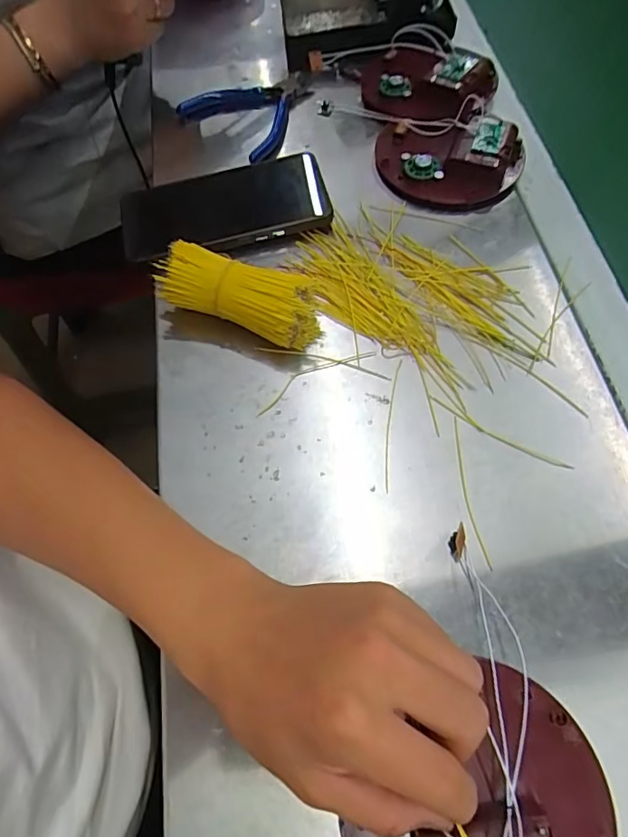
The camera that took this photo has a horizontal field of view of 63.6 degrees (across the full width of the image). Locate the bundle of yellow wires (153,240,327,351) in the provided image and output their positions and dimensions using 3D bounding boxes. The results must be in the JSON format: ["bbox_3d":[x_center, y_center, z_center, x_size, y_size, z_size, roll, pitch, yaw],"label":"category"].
[{"bbox_3d":[-0.053,-0.085,0.353,0.115,0.037,0.042,17,67,10],"label":"bundle of yellow wires"}]

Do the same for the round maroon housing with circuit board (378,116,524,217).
[{"bbox_3d":[0.109,-0.206,0.402,0.114,0.025,0.089,3,65,3],"label":"round maroon housing with circuit board"}]

